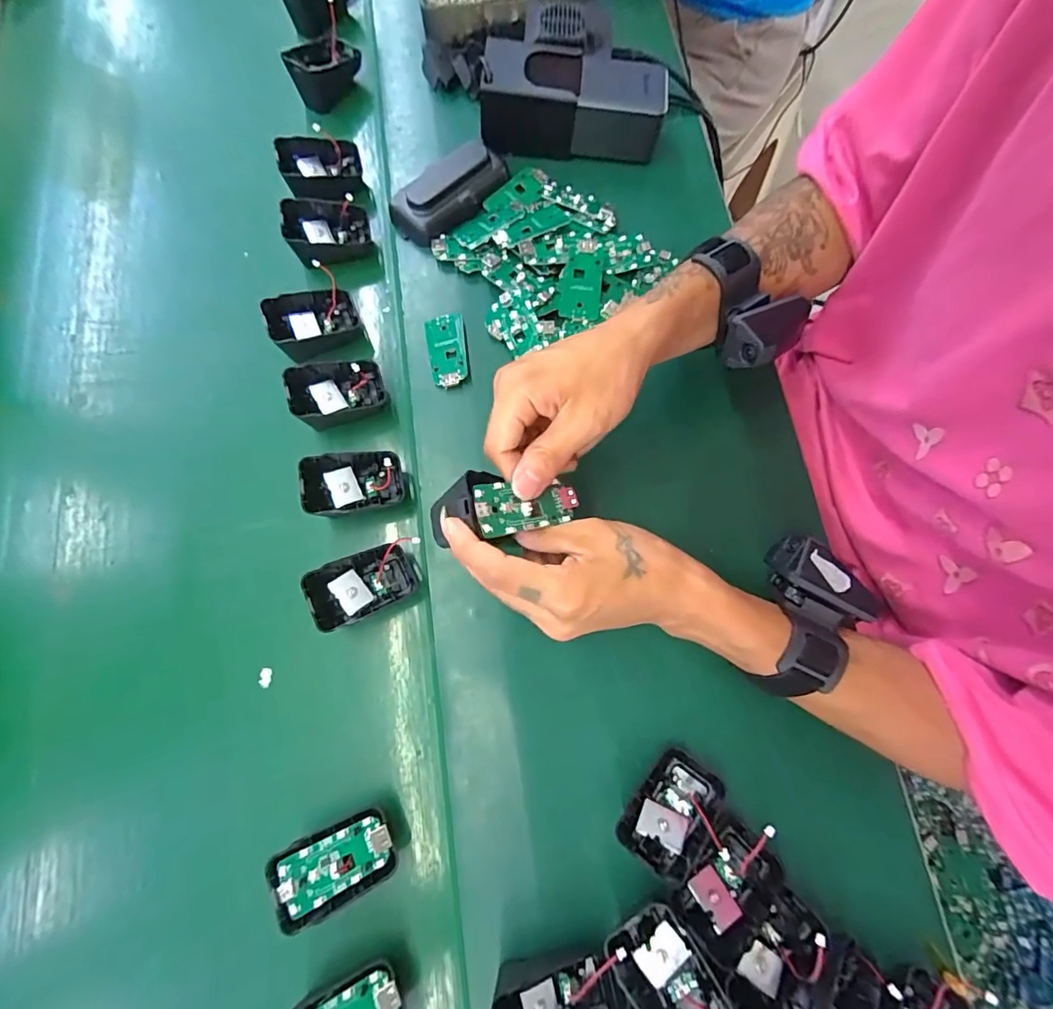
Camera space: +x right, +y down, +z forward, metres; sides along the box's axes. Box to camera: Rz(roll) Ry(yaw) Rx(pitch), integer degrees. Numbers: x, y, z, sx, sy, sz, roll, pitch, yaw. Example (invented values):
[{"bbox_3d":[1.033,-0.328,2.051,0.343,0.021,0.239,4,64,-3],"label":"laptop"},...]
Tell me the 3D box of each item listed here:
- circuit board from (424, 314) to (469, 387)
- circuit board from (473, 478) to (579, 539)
[{"bbox_3d":[-0.064,-0.126,0.398,0.031,0.008,0.063,-8,78,-1],"label":"circuit board"},{"bbox_3d":[0.000,0.000,0.292,0.063,0.007,0.031,-7,77,-24],"label":"circuit board"}]

